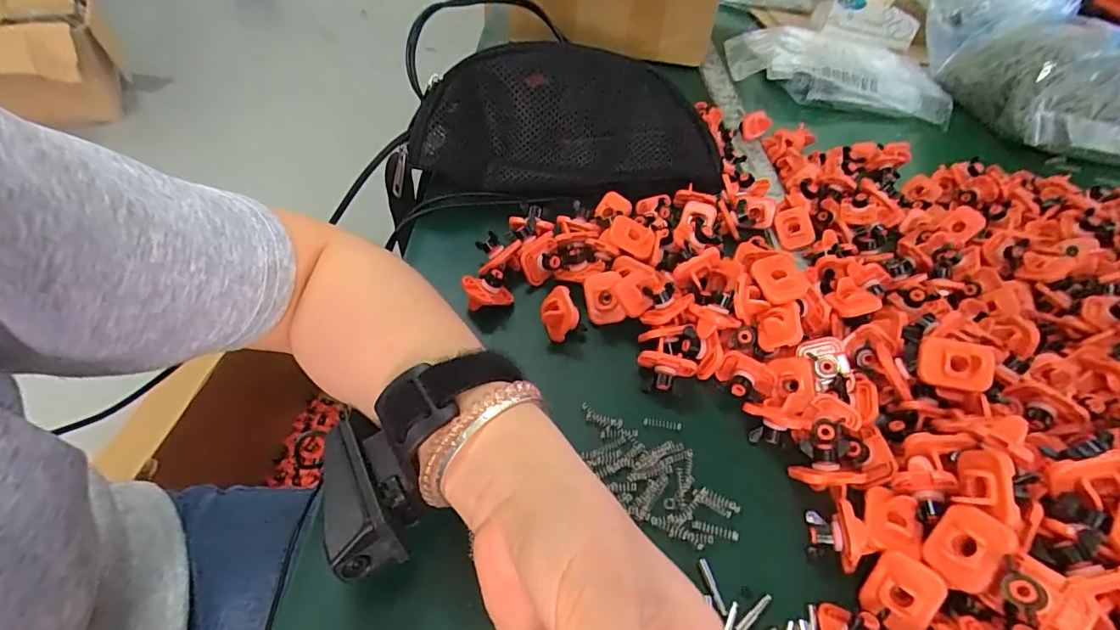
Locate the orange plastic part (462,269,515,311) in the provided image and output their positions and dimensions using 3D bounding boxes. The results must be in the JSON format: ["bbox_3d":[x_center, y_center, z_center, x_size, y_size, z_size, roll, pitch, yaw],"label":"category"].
[{"bbox_3d":[-0.049,-0.016,0.346,0.031,0.016,0.025,-17,86,-15],"label":"orange plastic part"}]

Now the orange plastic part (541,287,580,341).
[{"bbox_3d":[-0.002,0.000,0.338,0.023,0.020,0.031,-6,49,-12],"label":"orange plastic part"}]

